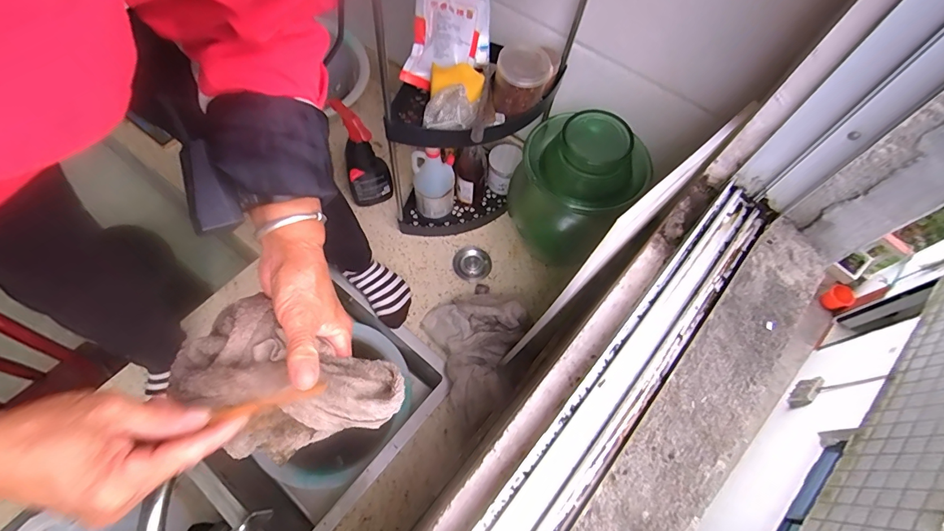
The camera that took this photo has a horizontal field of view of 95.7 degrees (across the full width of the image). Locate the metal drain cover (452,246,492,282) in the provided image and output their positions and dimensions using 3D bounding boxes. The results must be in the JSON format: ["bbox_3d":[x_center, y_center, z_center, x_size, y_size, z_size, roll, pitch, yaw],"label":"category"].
[{"bbox_3d":[0.001,-0.003,0.929,0.078,0.019,0.077,-33,71,-16],"label":"metal drain cover"}]

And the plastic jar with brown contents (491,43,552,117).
[{"bbox_3d":[0.082,-0.302,0.695,0.093,0.077,0.079,2,64,-3],"label":"plastic jar with brown contents"}]

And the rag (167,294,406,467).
[{"bbox_3d":[-0.154,0.103,0.347,0.172,0.086,0.108,23,67,8],"label":"rag"}]

